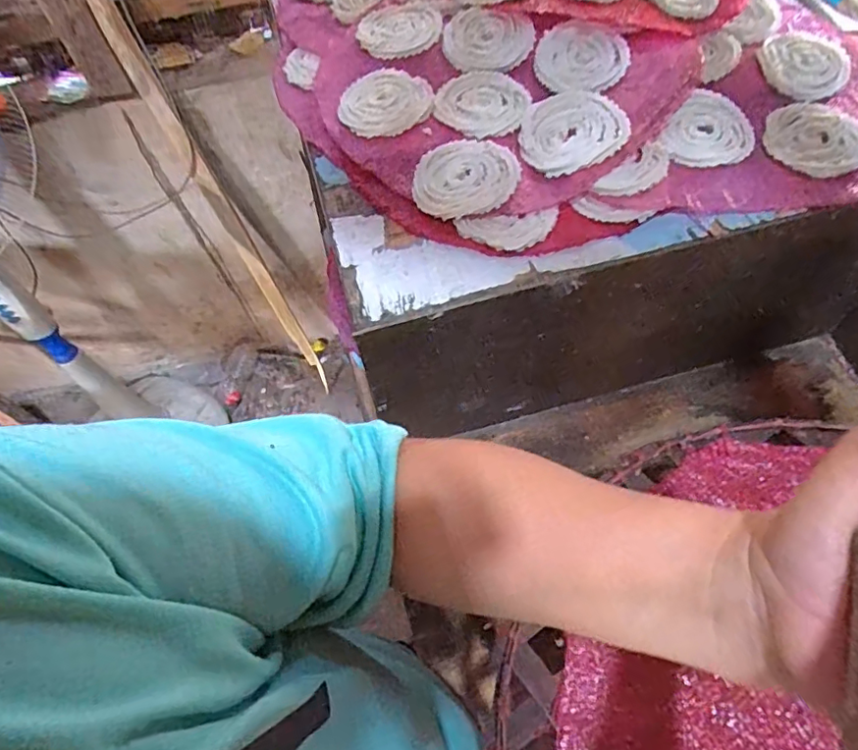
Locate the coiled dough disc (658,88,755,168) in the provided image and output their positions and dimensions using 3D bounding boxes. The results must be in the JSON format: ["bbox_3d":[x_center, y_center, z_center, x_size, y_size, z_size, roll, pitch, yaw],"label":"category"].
[{"bbox_3d":[0.239,-0.205,0.476,0.065,0.008,0.091,34,73,16],"label":"coiled dough disc"}]

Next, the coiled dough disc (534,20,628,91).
[{"bbox_3d":[0.136,-0.285,0.506,0.078,0.009,0.081,-1,67,3],"label":"coiled dough disc"}]

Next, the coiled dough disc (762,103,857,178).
[{"bbox_3d":[0.324,-0.198,0.470,0.080,0.008,0.075,-2,60,4],"label":"coiled dough disc"}]

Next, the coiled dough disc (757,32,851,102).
[{"bbox_3d":[0.343,-0.284,0.513,0.091,0.009,0.075,-41,65,-17],"label":"coiled dough disc"}]

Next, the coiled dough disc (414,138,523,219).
[{"bbox_3d":[0.030,-0.162,0.460,0.084,0.007,0.073,-4,67,1],"label":"coiled dough disc"}]

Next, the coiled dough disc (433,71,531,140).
[{"bbox_3d":[0.047,-0.238,0.496,0.078,0.009,0.084,-2,60,4],"label":"coiled dough disc"}]

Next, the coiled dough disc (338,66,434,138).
[{"bbox_3d":[-0.037,-0.243,0.510,0.081,0.016,0.081,-2,60,4],"label":"coiled dough disc"}]

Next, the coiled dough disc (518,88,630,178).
[{"bbox_3d":[0.119,-0.206,0.471,0.086,0.010,0.083,-2,60,4],"label":"coiled dough disc"}]

